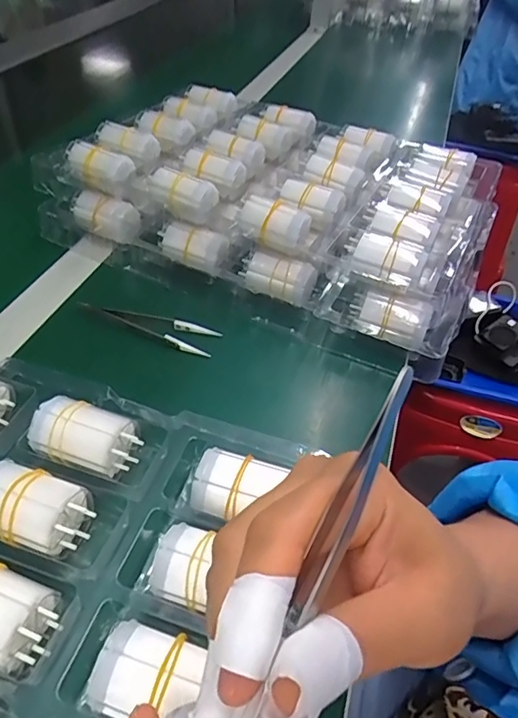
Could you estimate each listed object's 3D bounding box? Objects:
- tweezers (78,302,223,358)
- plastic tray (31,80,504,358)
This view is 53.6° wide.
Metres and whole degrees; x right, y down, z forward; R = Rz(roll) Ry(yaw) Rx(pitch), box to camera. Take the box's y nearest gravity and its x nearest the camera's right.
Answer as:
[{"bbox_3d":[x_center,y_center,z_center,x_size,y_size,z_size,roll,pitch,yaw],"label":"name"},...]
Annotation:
[{"bbox_3d":[-0.094,-0.028,0.429,0.120,0.013,0.030,12,46,8],"label":"tweezers"},{"bbox_3d":[0.024,-0.170,0.522,0.395,0.067,0.278,22,48,16],"label":"plastic tray"}]

